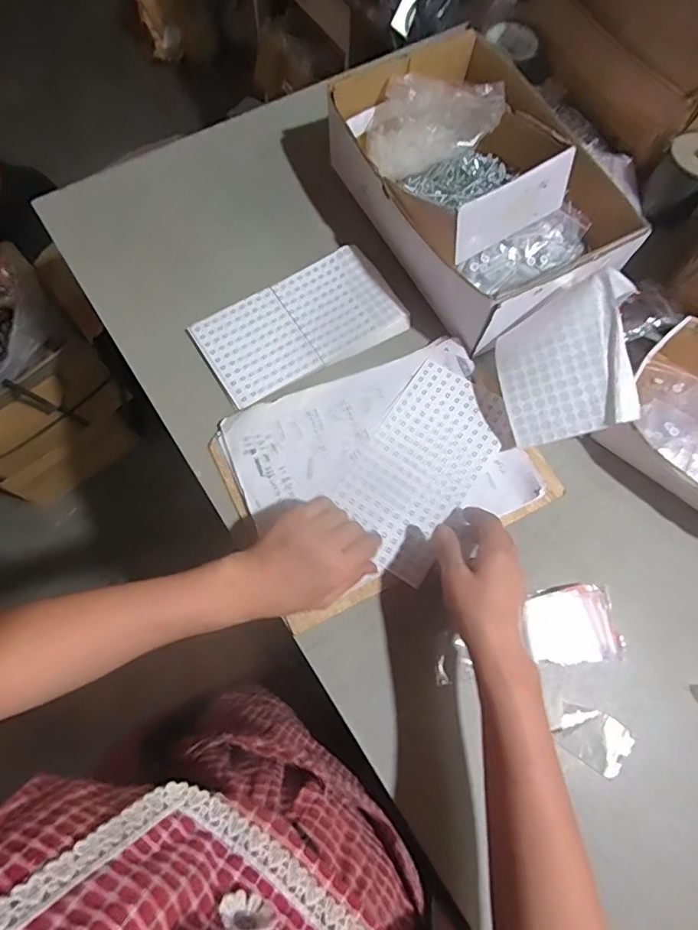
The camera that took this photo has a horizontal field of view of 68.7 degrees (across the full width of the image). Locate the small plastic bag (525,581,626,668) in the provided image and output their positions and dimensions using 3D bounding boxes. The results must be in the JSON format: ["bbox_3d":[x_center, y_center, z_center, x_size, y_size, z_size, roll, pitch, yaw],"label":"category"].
[{"bbox_3d":[0.222,0.158,0.506,0.093,0.018,0.074,-4,71,-4],"label":"small plastic bag"}]

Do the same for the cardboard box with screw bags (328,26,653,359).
[{"bbox_3d":[0.155,-0.330,0.604,0.237,0.123,0.338,-29,74,-12],"label":"cardboard box with screw bags"}]

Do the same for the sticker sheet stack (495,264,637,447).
[{"bbox_3d":[0.221,-0.105,0.523,0.134,0.019,0.146,-15,81,25],"label":"sticker sheet stack"}]

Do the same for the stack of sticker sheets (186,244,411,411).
[{"bbox_3d":[-0.054,-0.165,0.601,0.232,0.014,0.127,-31,75,-12],"label":"stack of sticker sheets"}]

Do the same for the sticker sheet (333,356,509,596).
[{"bbox_3d":[0.079,-0.002,0.547,0.125,0.010,0.222,35,73,10],"label":"sticker sheet"}]

